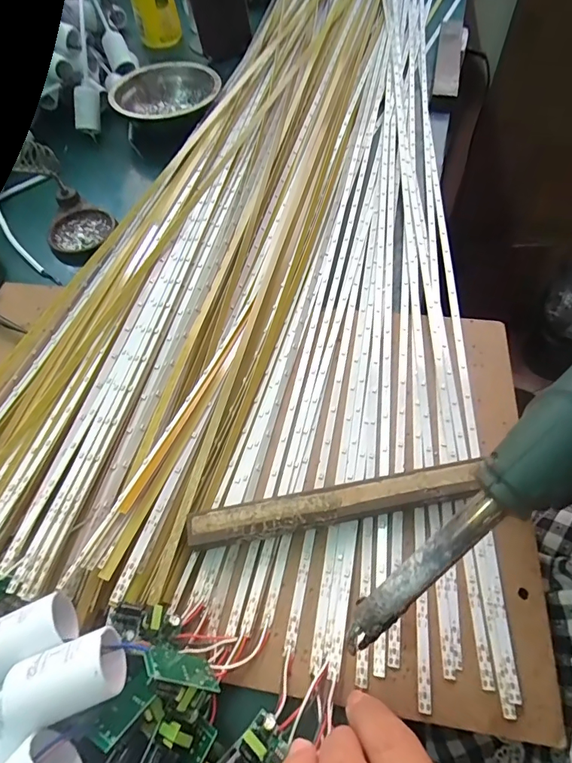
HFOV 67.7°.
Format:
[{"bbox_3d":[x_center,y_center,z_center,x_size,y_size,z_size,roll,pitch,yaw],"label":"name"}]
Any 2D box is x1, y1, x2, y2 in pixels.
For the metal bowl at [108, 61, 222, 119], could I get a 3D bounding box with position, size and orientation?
[{"bbox_3d":[-0.142,-0.340,0.510,0.120,0.031,0.120,-1,59,1],"label":"metal bowl"}]

